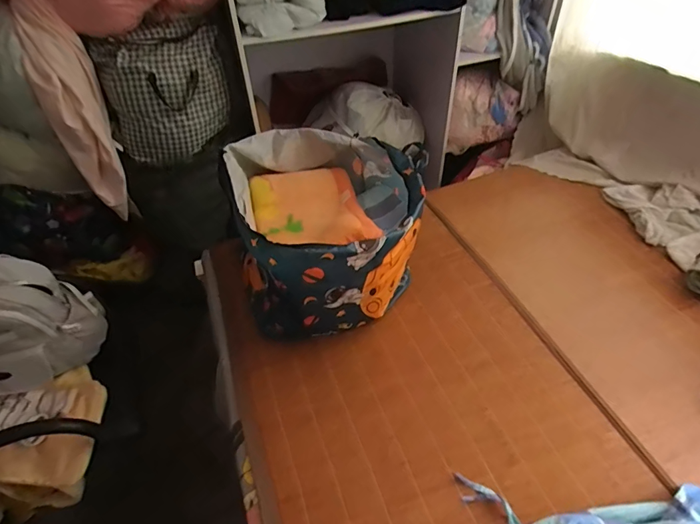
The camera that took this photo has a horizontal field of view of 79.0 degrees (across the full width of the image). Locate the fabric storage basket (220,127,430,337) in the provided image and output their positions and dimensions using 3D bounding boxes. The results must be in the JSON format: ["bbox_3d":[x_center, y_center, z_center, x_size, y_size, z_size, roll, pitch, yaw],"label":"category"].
[{"bbox_3d":[-0.044,-0.080,1.083,0.456,0.364,0.437,-2,45,2],"label":"fabric storage basket"}]

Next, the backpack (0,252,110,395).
[{"bbox_3d":[-0.812,0.140,0.999,0.335,0.360,0.156,-33,52,-26],"label":"backpack"}]

